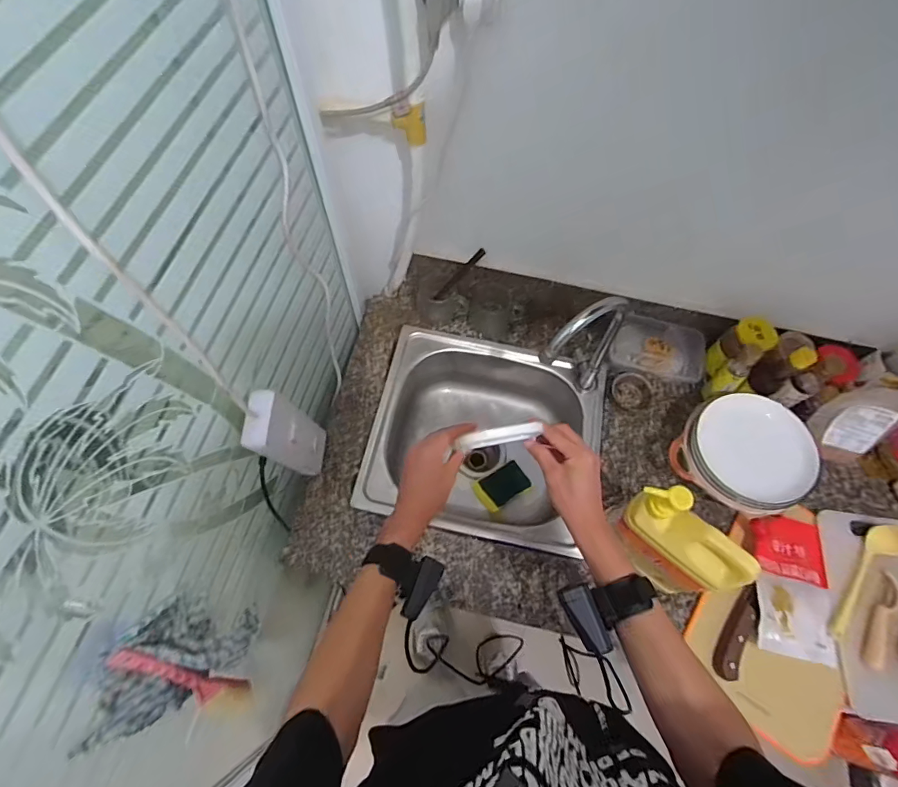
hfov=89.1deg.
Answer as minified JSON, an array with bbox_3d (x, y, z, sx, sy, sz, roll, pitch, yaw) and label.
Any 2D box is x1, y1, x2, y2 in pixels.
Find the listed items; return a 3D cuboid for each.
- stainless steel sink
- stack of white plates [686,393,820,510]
[{"bbox_3d":[0.065,0.101,0.897,0.398,0.201,0.360,11,67,2],"label":"stainless steel sink"},{"bbox_3d":[0.480,0.083,0.722,0.168,0.043,0.178,-42,75,-17],"label":"stack of white plates"}]

